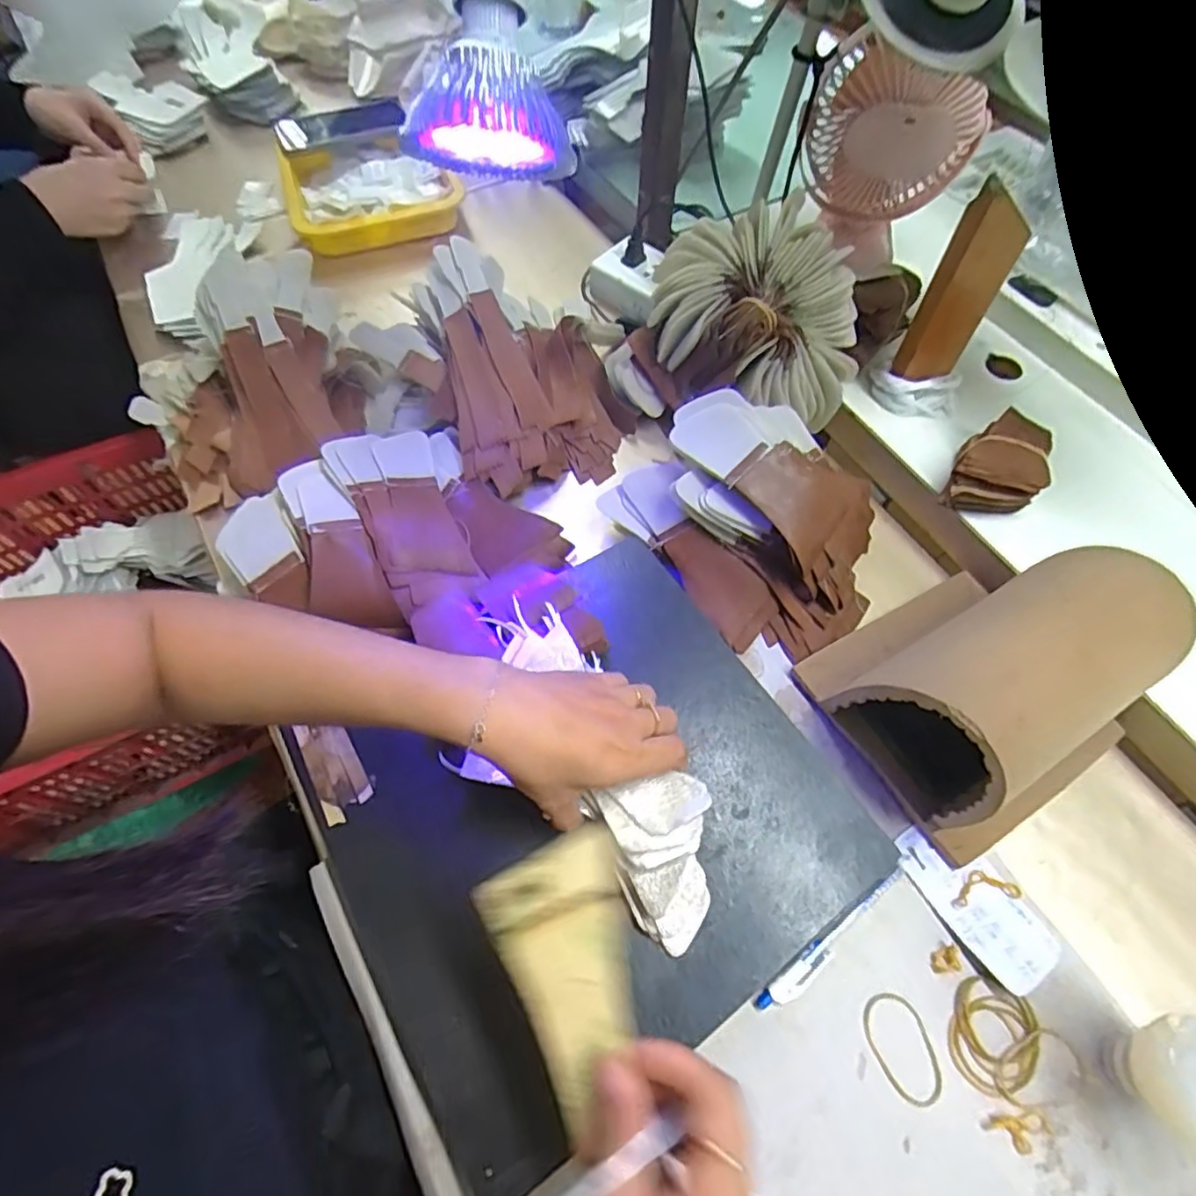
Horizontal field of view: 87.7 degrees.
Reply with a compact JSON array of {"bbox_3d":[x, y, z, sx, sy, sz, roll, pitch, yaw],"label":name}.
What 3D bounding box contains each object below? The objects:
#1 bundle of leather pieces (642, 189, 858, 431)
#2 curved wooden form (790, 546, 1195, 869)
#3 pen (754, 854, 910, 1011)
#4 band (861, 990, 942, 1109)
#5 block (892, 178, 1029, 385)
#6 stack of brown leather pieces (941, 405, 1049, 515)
[{"bbox_3d":[0.138,-0.241,0.540,0.175,0.102,0.155,-4,62,-3],"label":"bundle of leather pieces"},{"bbox_3d":[0.270,0.052,0.412,0.187,0.126,0.164,-25,66,-15],"label":"curved wooden form"},{"bbox_3d":[0.154,0.211,0.392,0.137,0.008,0.015,-32,68,-18],"label":"pen"},{"bbox_3d":[0.181,0.266,0.367,0.036,0.004,0.057,-20,65,-13],"label":"band"},{"bbox_3d":[0.288,-0.240,0.490,0.051,0.155,0.018,-8,62,-6],"label":"block"},{"bbox_3d":[0.335,-0.105,0.521,0.065,0.047,0.088,37,67,17],"label":"stack of brown leather pieces"}]

